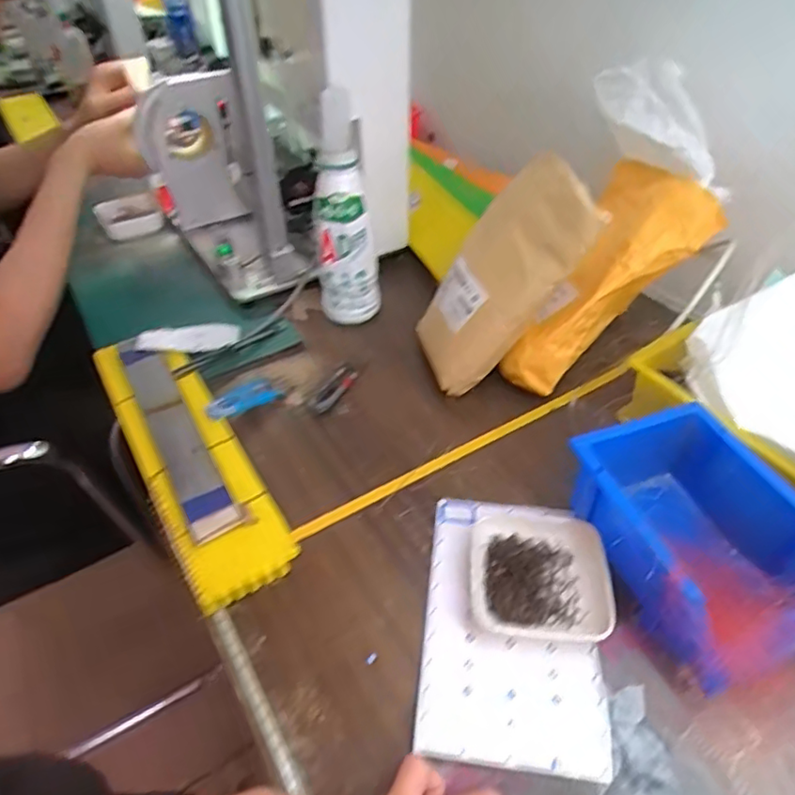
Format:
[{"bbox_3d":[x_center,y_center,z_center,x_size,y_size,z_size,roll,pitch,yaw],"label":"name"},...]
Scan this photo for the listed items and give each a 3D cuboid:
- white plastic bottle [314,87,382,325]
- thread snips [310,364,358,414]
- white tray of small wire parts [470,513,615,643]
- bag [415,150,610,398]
[{"bbox_3d":[-0.062,-0.196,0.657,0.066,0.230,0.081,-6,43,-4],"label":"white plastic bottle"},{"bbox_3d":[-0.065,-0.010,0.622,0.024,0.005,0.077,19,46,20],"label":"thread snips"},{"bbox_3d":[0.106,0.129,0.449,0.100,0.020,0.106,3,43,5],"label":"white tray of small wire parts"},{"bbox_3d":[0.095,-0.117,0.580,0.034,0.224,0.118,3,43,-50],"label":"bag"}]

